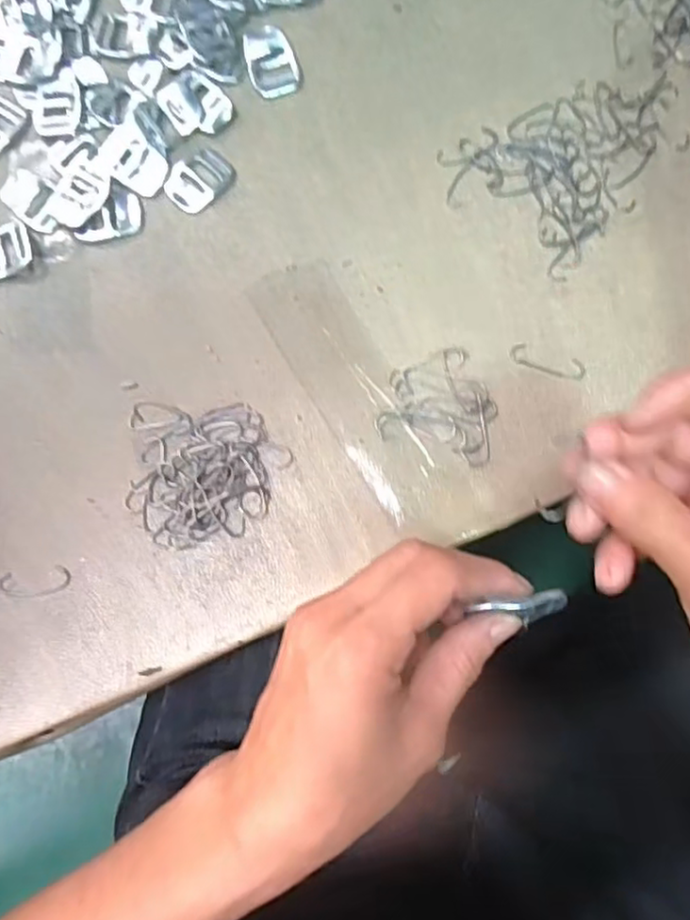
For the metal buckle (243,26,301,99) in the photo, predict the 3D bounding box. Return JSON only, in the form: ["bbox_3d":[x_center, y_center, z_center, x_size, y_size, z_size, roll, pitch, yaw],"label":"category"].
[{"bbox_3d":[-0.045,-0.239,0.387,0.029,0.005,0.042,-22,80,-3],"label":"metal buckle"}]

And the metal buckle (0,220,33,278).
[{"bbox_3d":[-0.195,-0.119,0.365,0.034,0.004,0.030,-18,80,-3],"label":"metal buckle"}]

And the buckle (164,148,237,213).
[{"bbox_3d":[-0.084,-0.162,0.371,0.039,0.004,0.029,-42,82,-7],"label":"buckle"}]

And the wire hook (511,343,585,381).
[{"bbox_3d":[0.111,-0.054,0.351,0.040,0.004,0.012,17,80,4],"label":"wire hook"}]

